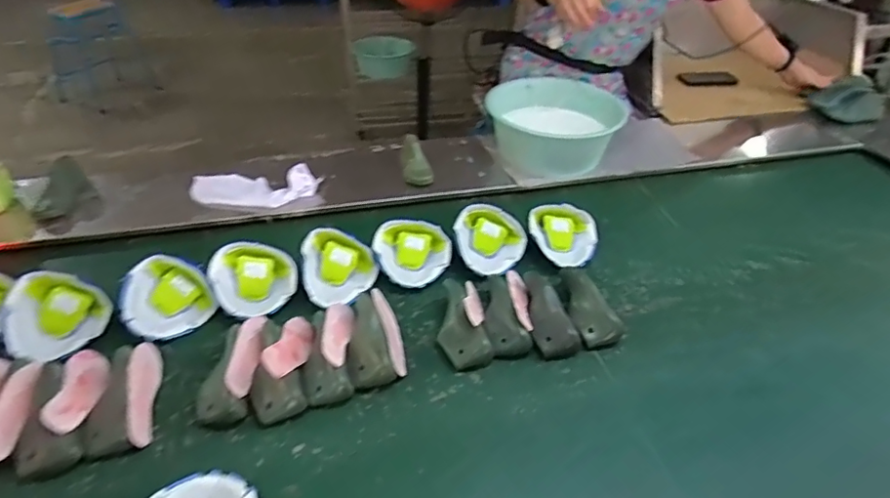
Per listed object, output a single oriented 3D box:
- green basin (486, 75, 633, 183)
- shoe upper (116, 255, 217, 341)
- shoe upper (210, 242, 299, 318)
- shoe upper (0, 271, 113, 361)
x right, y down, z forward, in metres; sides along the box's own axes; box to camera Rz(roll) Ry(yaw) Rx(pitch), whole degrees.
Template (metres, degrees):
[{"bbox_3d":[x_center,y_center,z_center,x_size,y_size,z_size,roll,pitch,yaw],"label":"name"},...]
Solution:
[{"bbox_3d":[0.269,-0.300,1.411,0.326,0.166,0.295,1,39,-3],"label":"green basin"},{"bbox_3d":[-0.435,0.074,0.869,0.126,0.043,0.126,28,48,-36],"label":"shoe upper"},{"bbox_3d":[-0.319,0.052,0.934,0.127,0.051,0.127,8,69,-21],"label":"shoe upper"},{"bbox_3d":[-0.588,0.104,0.842,0.130,0.024,0.131,15,59,-26],"label":"shoe upper"}]

